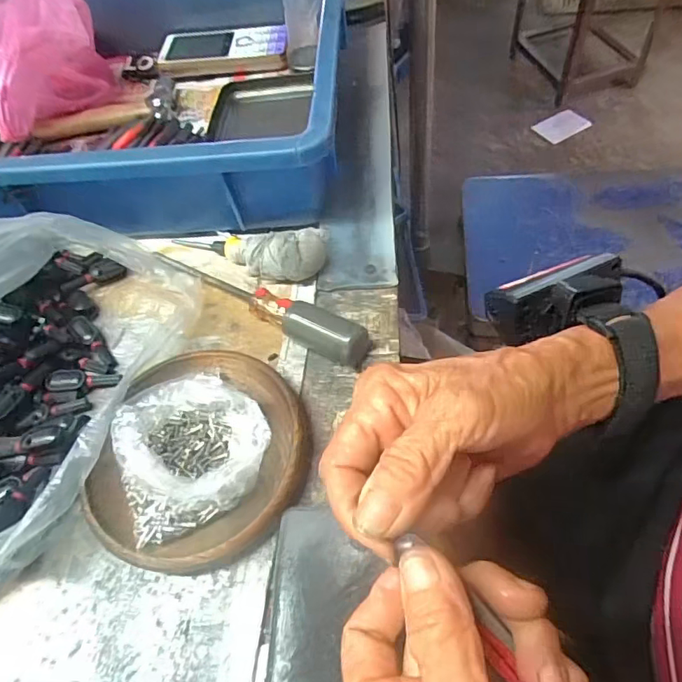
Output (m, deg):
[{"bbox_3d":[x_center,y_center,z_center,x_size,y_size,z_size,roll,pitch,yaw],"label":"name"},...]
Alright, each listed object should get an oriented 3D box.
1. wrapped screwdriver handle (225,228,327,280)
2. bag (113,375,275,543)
[{"bbox_3d":[-0.047,-0.058,0.332,0.072,0.025,0.031,6,56,24],"label":"wrapped screwdriver handle"},{"bbox_3d":[-0.076,0.049,0.258,0.071,0.029,0.078,-24,56,-8],"label":"bag"}]

